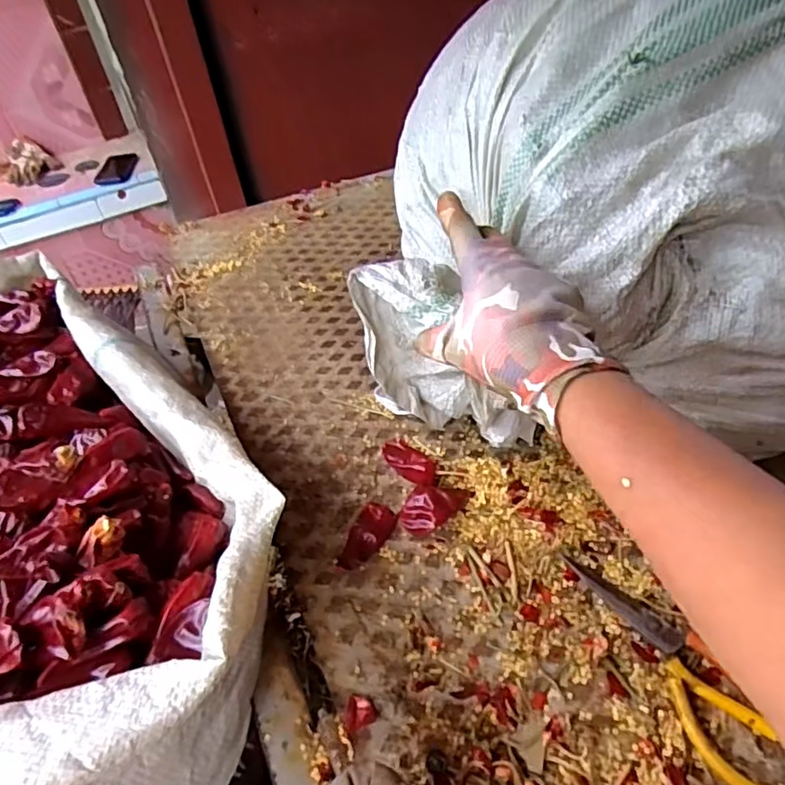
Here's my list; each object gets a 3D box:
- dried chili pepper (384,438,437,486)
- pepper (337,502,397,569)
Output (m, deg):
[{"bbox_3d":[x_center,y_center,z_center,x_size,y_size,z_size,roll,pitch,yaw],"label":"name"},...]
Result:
[{"bbox_3d":[0.016,0.060,0.526,0.027,0.013,0.063,-30,37,-21],"label":"dried chili pepper"},{"bbox_3d":[-0.020,0.115,0.478,0.027,0.012,0.061,18,50,23],"label":"pepper"}]

